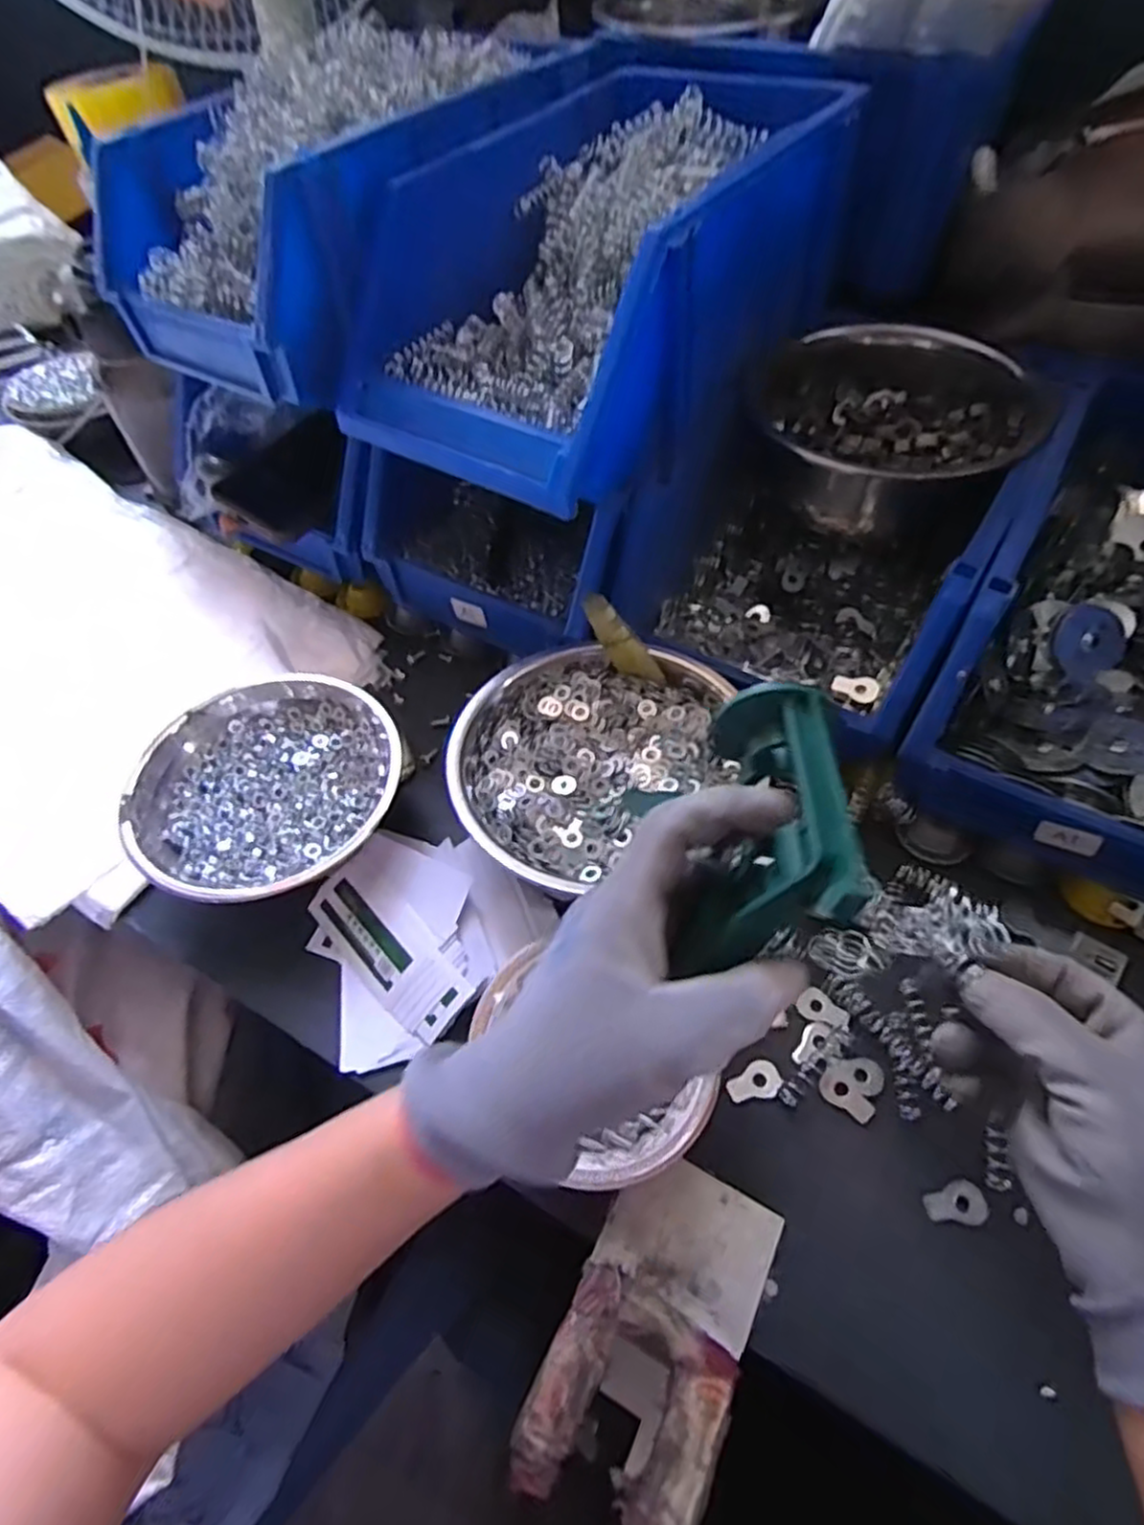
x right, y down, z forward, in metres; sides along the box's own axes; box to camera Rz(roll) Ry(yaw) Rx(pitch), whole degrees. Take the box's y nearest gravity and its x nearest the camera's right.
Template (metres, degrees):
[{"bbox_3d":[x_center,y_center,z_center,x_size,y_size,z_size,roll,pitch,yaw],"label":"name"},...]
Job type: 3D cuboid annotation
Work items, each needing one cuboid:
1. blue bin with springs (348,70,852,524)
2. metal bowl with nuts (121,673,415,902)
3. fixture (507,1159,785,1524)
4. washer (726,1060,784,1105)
[{"bbox_3d":[0.015,-0.319,0.479,0.213,0.124,0.332,27,60,21],"label":"blue bin with springs"},{"bbox_3d":[-0.193,0.018,0.472,0.158,0.047,0.160,-1,54,2],"label":"metal bowl with nuts"},{"bbox_3d":[0.037,0.245,0.317,0.073,0.030,0.131,22,58,18],"label":"fixture"},{"bbox_3d":[0.097,0.170,0.388,0.030,0.004,0.018,-17,55,-9],"label":"washer"}]

